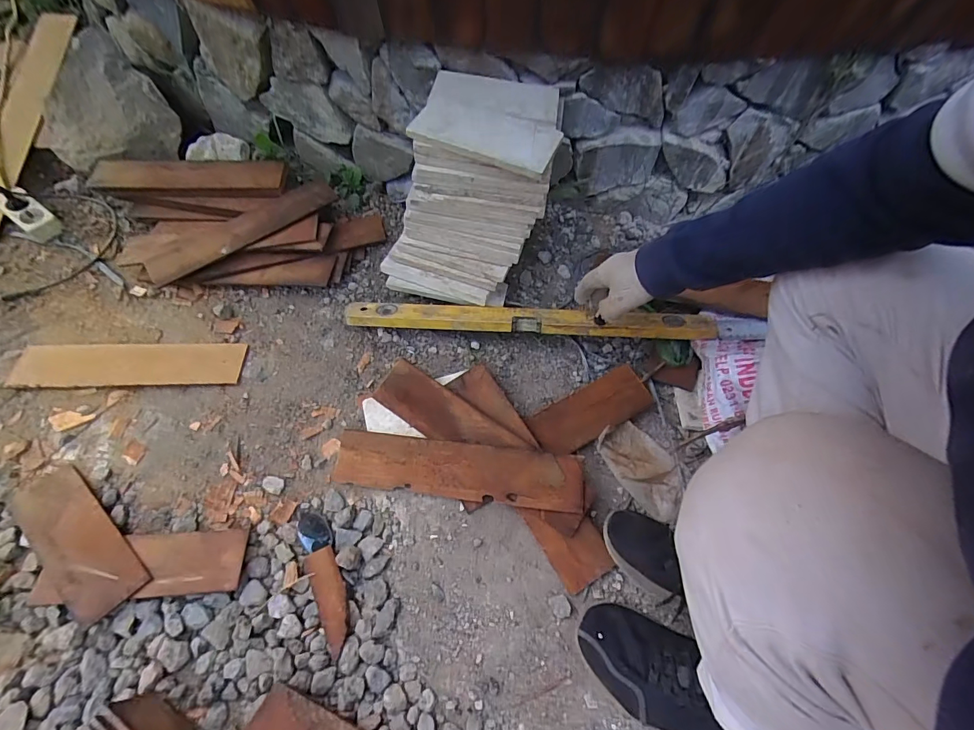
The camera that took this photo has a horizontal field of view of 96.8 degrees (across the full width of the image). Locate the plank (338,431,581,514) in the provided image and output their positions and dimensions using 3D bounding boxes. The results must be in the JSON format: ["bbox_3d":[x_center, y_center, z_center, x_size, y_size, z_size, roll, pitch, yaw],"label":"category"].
[{"bbox_3d":[-0.043,0.148,0.615,0.347,0.009,0.079,5,73,8],"label":"plank"}]

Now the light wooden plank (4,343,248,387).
[{"bbox_3d":[-0.588,-0.001,0.717,0.350,0.020,0.077,-1,56,-4],"label":"light wooden plank"}]

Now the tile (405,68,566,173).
[{"bbox_3d":[0.007,-0.376,0.646,0.213,0.019,0.218,13,59,7],"label":"tile"}]

